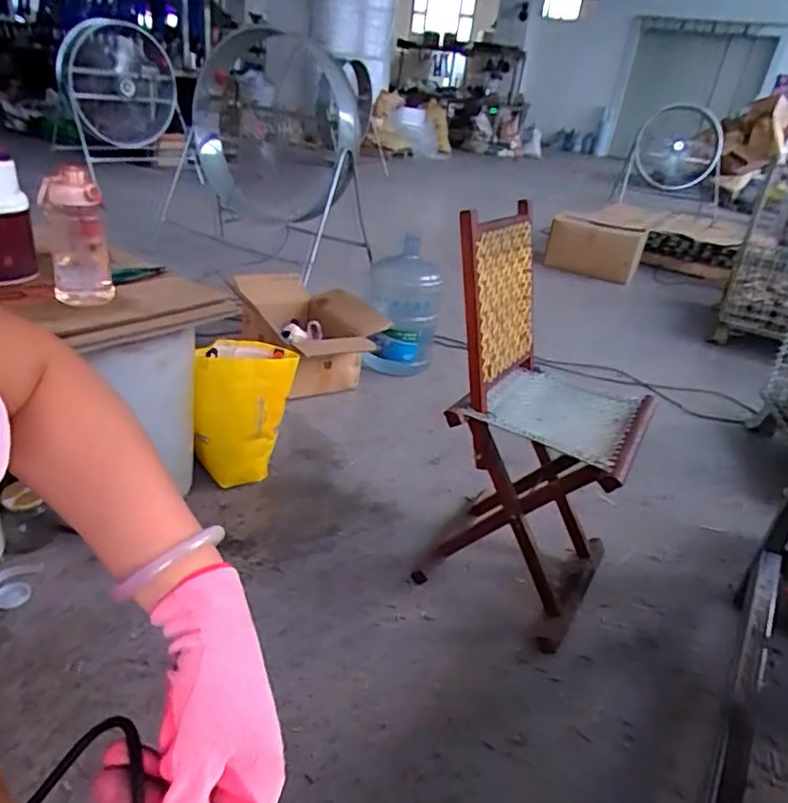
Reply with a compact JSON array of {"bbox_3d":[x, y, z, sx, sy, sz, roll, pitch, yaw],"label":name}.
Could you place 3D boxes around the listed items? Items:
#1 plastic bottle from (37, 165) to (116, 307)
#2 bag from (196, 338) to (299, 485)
[{"bbox_3d":[-0.556,-0.286,1.037,0.094,0.231,0.100,-10,33,-28],"label":"plastic bottle"},{"bbox_3d":[-0.376,0.022,1.521,0.219,0.326,0.249,5,28,-5],"label":"bag"}]

